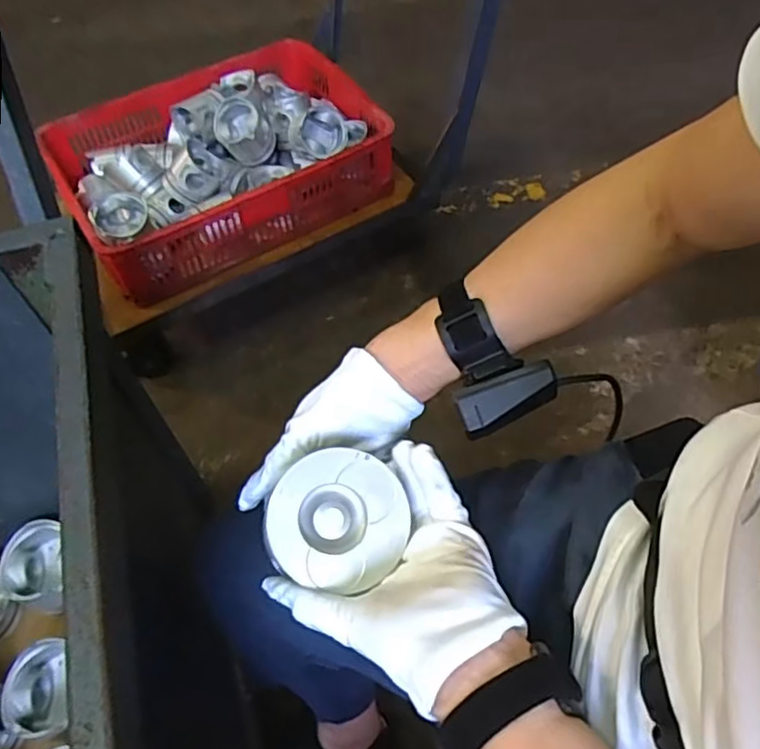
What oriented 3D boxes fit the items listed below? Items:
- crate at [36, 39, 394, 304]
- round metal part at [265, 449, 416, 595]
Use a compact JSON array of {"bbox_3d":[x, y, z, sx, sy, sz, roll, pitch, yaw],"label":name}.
[{"bbox_3d":[-0.325,-0.447,1.266,0.606,0.174,0.446,-30,59,-18],"label":"crate"},{"bbox_3d":[-0.029,0.097,0.415,0.085,0.034,0.081,16,71,-3],"label":"round metal part"}]

